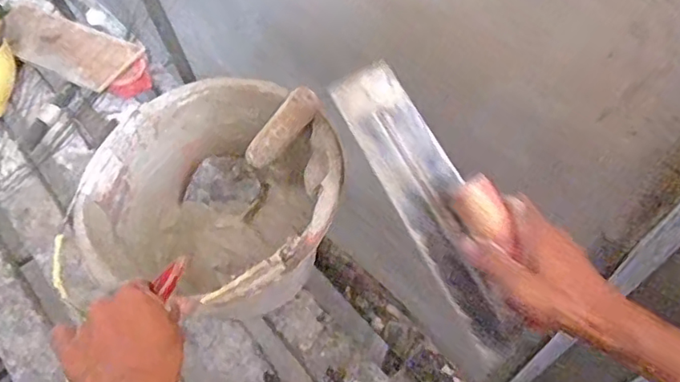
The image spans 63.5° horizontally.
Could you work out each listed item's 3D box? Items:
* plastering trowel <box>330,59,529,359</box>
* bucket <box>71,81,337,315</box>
[{"bbox_3d":[0.092,0.007,0.507,0.072,0.079,0.284,-27,84,-11],"label":"plastering trowel"},{"bbox_3d":[-0.132,0.034,0.659,0.262,0.212,0.245,-2,61,3],"label":"bucket"}]

